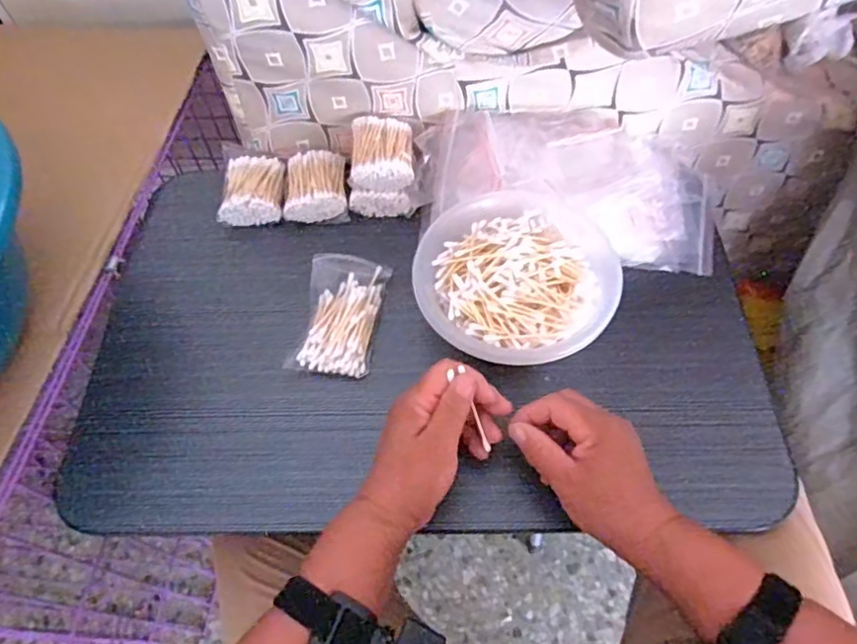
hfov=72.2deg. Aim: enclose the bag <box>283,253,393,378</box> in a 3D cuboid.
[{"bbox_3d":[-0.080,-0.009,0.533,0.068,0.019,0.115,7,59,7],"label":"bag"}]

